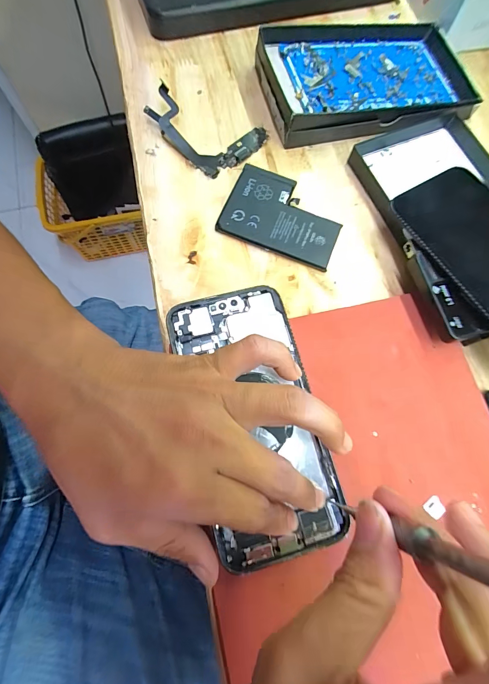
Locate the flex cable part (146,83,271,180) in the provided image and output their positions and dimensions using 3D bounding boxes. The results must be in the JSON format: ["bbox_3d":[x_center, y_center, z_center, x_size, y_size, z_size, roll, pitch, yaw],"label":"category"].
[{"bbox_3d":[-0.033,-0.179,0.270,0.091,0.020,0.063,38,76,9],"label":"flex cable part"}]

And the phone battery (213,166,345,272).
[{"bbox_3d":[0.030,-0.097,0.254,0.088,0.008,0.063,22,74,5],"label":"phone battery"}]

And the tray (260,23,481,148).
[{"bbox_3d":[0.105,-0.222,0.278,0.171,0.032,0.098,-11,74,-5],"label":"tray"}]

